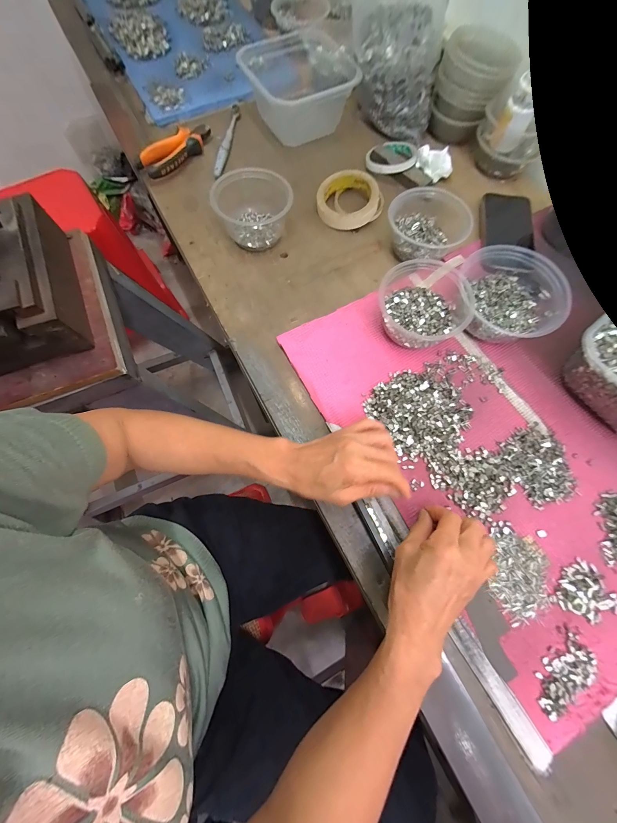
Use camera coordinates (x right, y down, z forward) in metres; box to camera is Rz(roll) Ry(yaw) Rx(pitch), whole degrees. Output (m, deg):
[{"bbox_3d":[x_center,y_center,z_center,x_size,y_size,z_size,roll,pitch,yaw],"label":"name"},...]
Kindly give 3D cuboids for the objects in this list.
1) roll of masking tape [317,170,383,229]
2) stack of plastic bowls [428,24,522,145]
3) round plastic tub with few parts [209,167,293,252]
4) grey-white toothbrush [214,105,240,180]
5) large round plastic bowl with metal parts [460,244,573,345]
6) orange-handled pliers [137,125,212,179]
[{"bbox_3d":[0.070,-0.349,0.489,0.102,0.034,0.102,0,72,0],"label":"roll of masking tape"},{"bbox_3d":[0.275,-0.552,0.507,0.116,0.099,0.092,18,74,6],"label":"stack of plastic bowls"},{"bbox_3d":[-0.089,-0.310,0.455,0.099,0.062,0.101,0,72,0],"label":"round plastic tub with few parts"},{"bbox_3d":[-0.145,-0.486,0.533,0.016,0.014,0.179,8,73,3],"label":"grey-white toothbrush"},{"bbox_3d":[0.270,-0.163,0.405,0.135,0.061,0.148,27,75,8],"label":"large round plastic bowl with metal parts"},{"bbox_3d":[-0.226,-0.455,0.516,0.046,0.029,0.141,39,77,12],"label":"orange-handled pliers"}]

